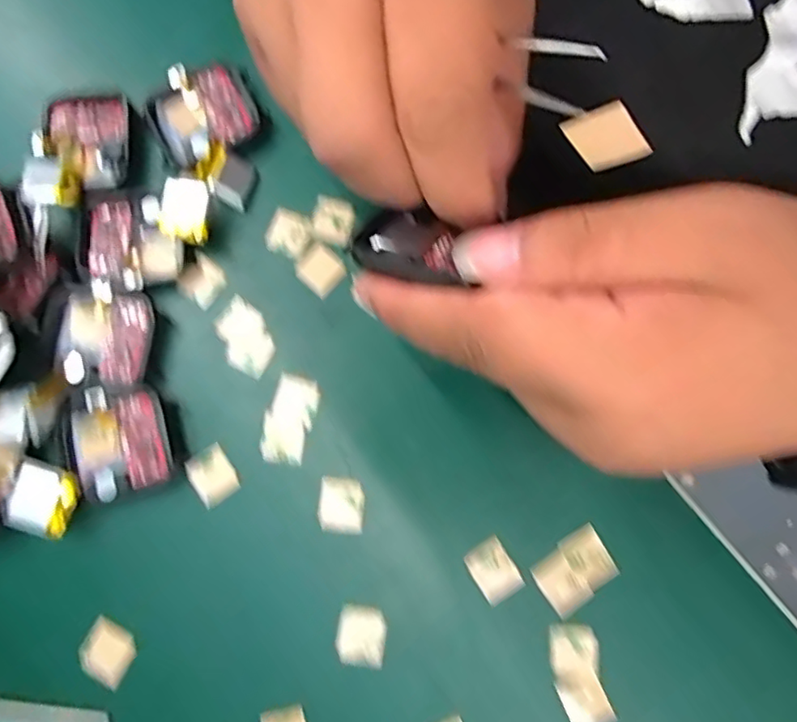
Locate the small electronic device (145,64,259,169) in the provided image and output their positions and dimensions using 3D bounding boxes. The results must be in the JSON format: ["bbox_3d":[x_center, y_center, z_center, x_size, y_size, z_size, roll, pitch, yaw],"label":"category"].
[{"bbox_3d":[-0.082,-0.104,0.255,0.042,0.011,0.037,-31,81,-5],"label":"small electronic device"}]

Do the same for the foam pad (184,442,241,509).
[{"bbox_3d":[-0.072,0.044,0.233,0.016,0.004,0.020,-38,82,-6],"label":"foam pad"}]

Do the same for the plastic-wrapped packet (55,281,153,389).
[{"bbox_3d":[-0.115,-0.010,0.237,0.037,0.008,0.038,8,80,2],"label":"plastic-wrapped packet"}]

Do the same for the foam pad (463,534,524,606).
[{"bbox_3d":[0.035,0.078,0.225,0.016,0.004,0.021,-33,81,-5],"label":"foam pad"}]

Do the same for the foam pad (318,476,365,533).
[{"bbox_3d":[-0.022,0.054,0.230,0.017,0.004,0.020,4,80,1],"label":"foam pad"}]

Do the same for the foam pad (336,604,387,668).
[{"bbox_3d":[-0.013,0.100,0.220,0.017,0.004,0.020,4,80,1],"label":"foam pad"}]

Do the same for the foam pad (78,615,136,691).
[{"bbox_3d":[-0.107,0.107,0.222,0.020,0.004,0.017,28,81,5],"label":"foam pad"}]

